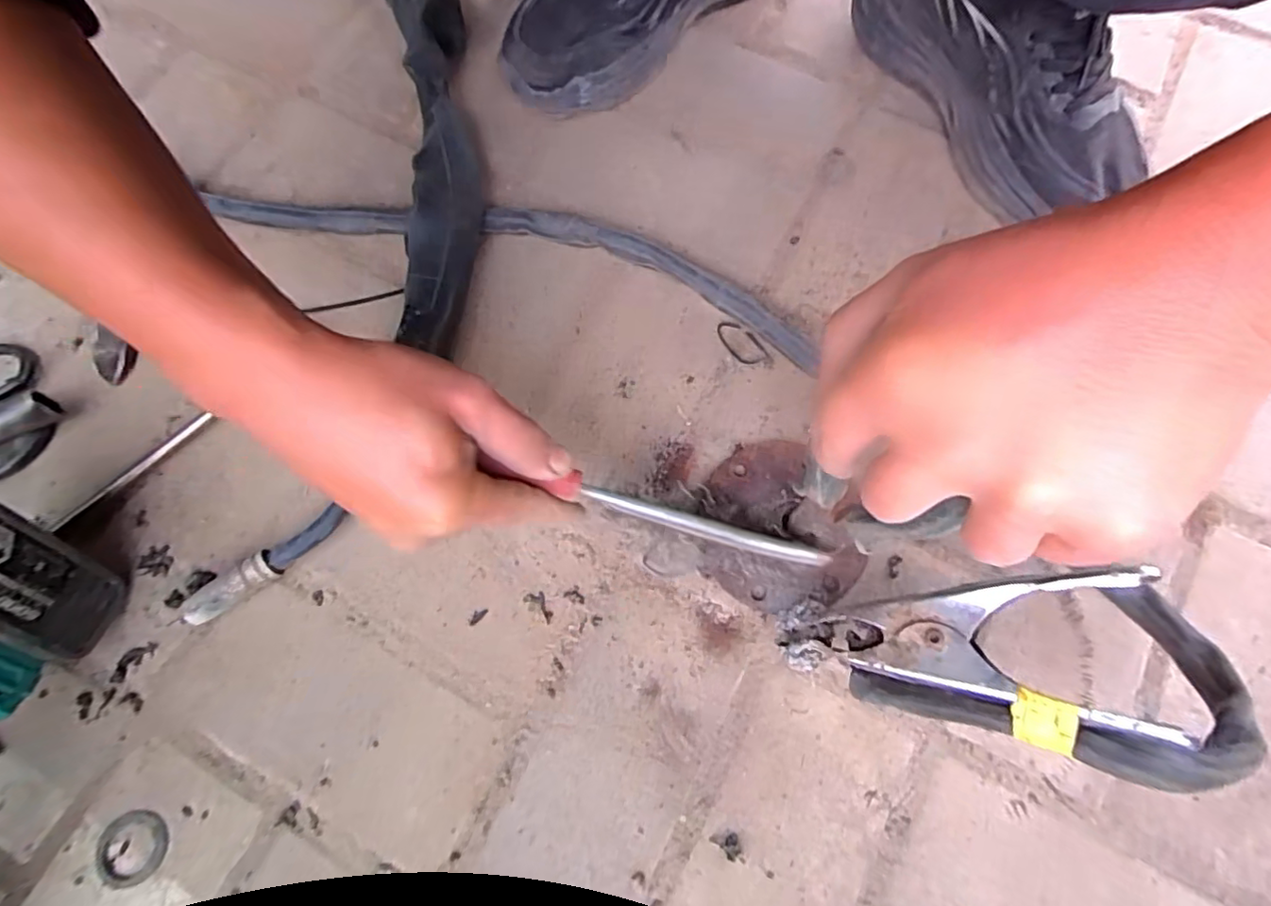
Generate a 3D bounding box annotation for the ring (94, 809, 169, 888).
[{"bbox_3d":[-0.269,0.211,0.314,0.036,0.004,0.036,-8,75,-1],"label":"ring"}]

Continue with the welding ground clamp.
[{"bbox_3d":[0.184,0.106,0.289,0.202,0.106,0.085,-6,74,0],"label":"welding ground clamp"}]

